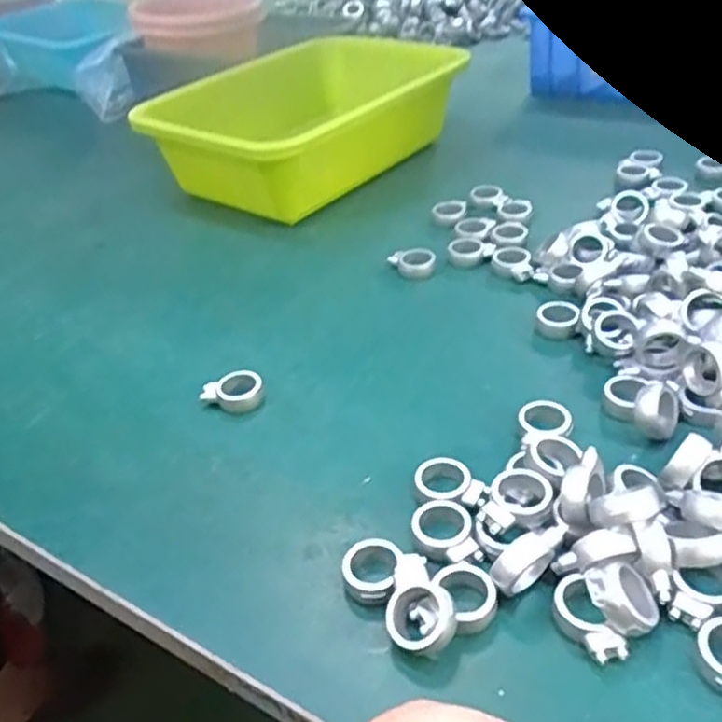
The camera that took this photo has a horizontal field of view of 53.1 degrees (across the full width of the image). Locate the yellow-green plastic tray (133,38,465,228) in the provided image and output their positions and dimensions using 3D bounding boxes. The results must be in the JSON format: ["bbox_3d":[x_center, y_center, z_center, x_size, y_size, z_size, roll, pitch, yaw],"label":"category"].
[{"bbox_3d":[-0.038,-0.218,0.660,0.198,0.084,0.279,22,46,34],"label":"yellow-green plastic tray"}]

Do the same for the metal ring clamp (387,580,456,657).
[{"bbox_3d":[0.023,0.098,0.274,0.024,0.016,0.026,-5,36,4],"label":"metal ring clamp"}]

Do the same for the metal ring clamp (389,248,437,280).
[{"bbox_3d":[0.035,-0.068,0.502,0.032,0.012,0.024,-4,37,6],"label":"metal ring clamp"}]

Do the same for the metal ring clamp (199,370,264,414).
[{"bbox_3d":[-0.071,0.019,0.402,0.033,0.012,0.025,-16,37,-11],"label":"metal ring clamp"}]

